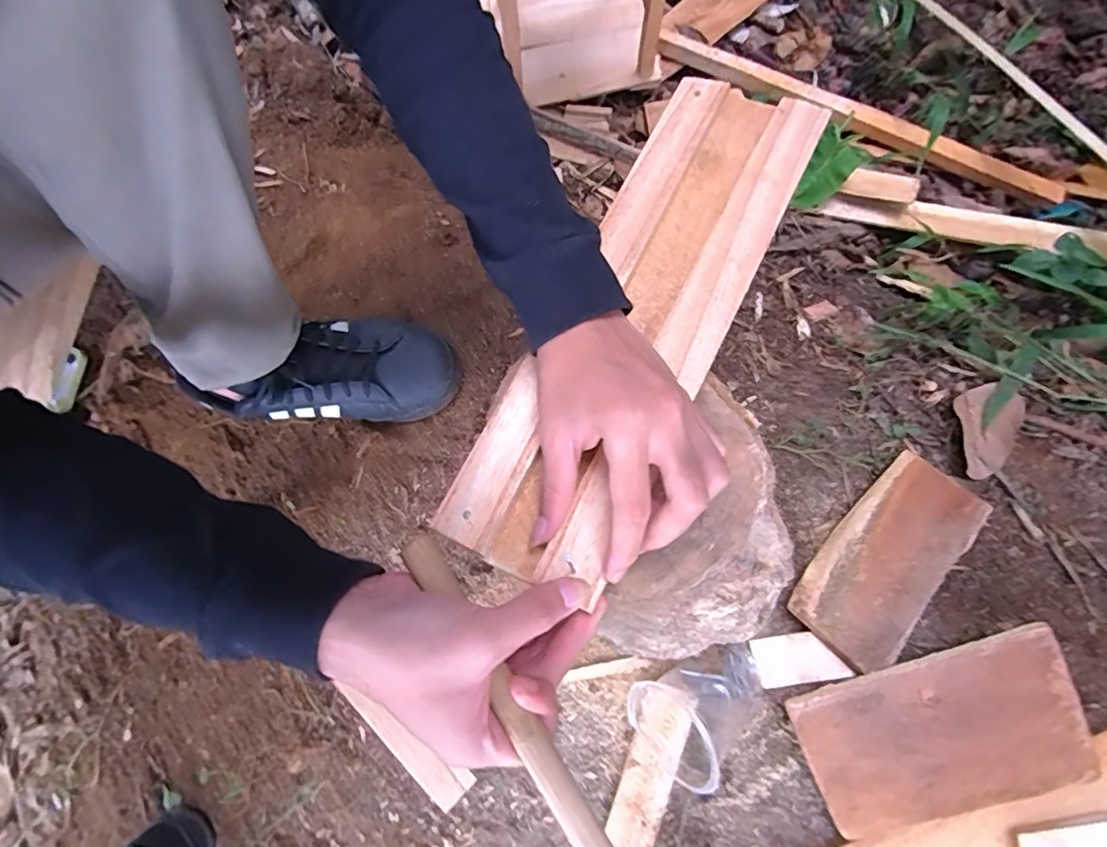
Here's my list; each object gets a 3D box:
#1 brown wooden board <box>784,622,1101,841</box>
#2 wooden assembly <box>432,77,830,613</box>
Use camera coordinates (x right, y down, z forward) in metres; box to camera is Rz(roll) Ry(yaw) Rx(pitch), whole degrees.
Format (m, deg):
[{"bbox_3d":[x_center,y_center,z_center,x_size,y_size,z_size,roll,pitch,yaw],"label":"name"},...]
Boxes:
[{"bbox_3d":[0.277,0.223,0.370,0.185,0.007,0.104,-21,86,5],"label":"brown wooden board"},{"bbox_3d":[0.062,-0.085,0.348,0.113,0.020,0.393,30,75,9],"label":"wooden assembly"}]

